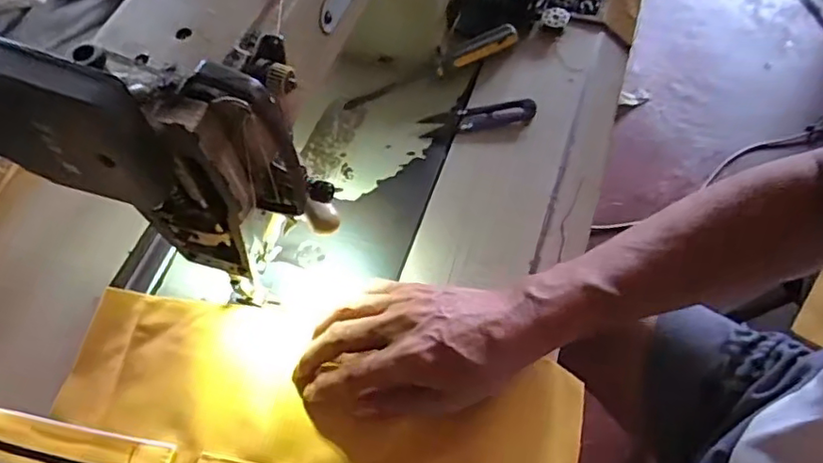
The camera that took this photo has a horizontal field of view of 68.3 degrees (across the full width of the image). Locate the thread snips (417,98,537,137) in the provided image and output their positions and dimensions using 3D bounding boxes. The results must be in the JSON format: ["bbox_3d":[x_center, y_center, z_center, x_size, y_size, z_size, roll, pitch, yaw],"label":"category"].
[{"bbox_3d":[0.057,-0.099,0.520,0.098,0.009,0.026,-7,58,0],"label":"thread snips"}]

